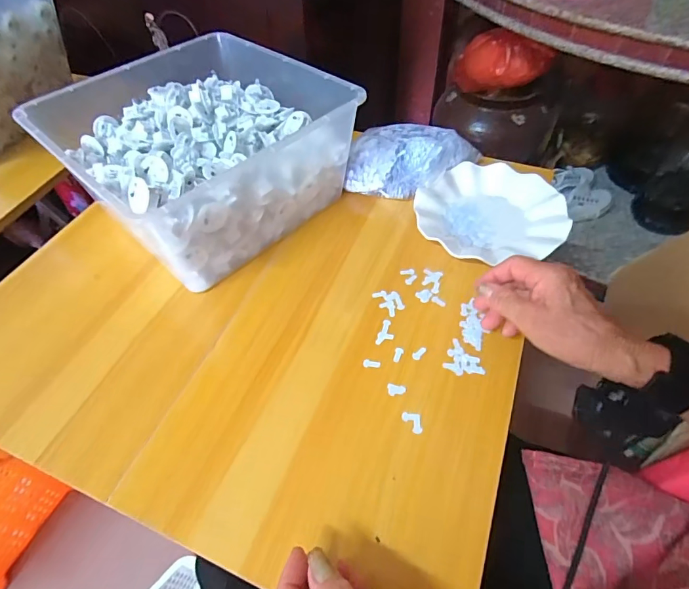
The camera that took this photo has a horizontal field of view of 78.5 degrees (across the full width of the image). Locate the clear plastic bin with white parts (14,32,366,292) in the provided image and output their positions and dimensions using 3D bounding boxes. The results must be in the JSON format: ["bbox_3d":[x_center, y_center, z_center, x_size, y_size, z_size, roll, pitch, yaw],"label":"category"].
[{"bbox_3d":[-0.173,-0.184,0.530,0.282,0.128,0.296,37,62,27],"label":"clear plastic bin with white parts"}]

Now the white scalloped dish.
[{"bbox_3d":[0.182,-0.106,0.534,0.179,0.024,0.161,0,52,2],"label":"white scalloped dish"}]

